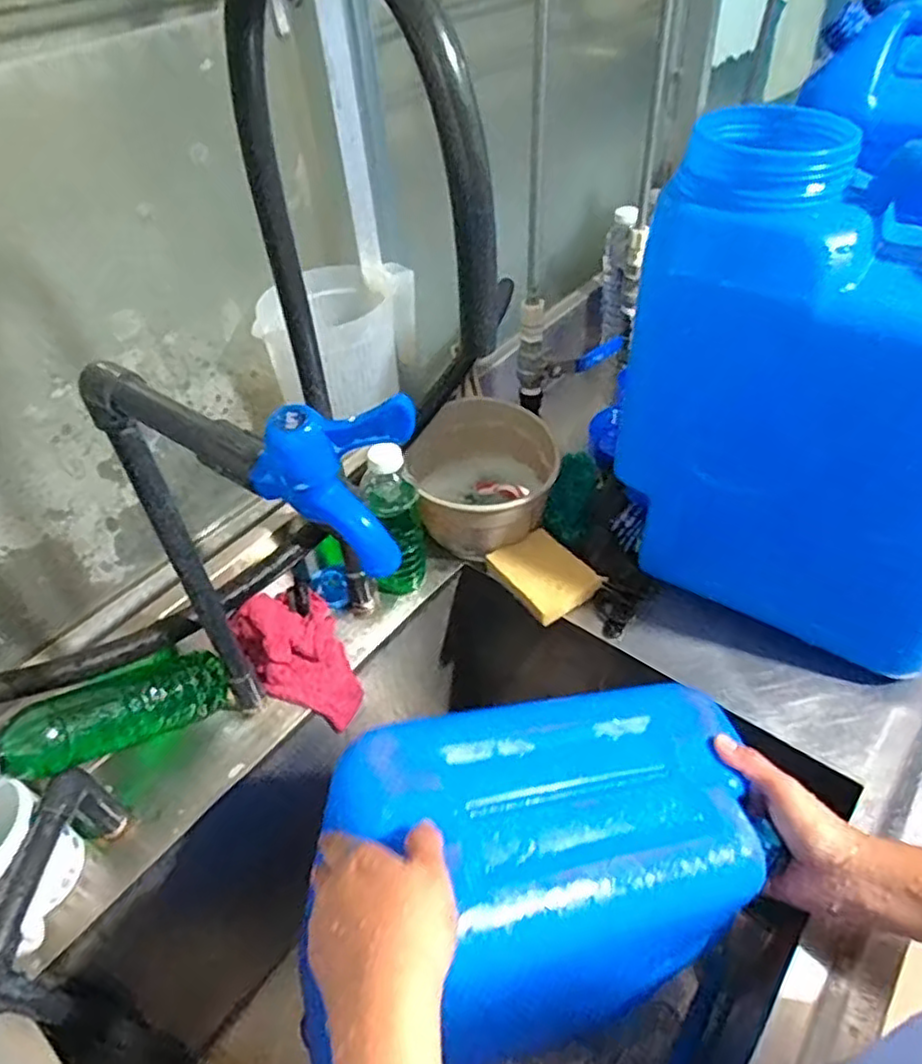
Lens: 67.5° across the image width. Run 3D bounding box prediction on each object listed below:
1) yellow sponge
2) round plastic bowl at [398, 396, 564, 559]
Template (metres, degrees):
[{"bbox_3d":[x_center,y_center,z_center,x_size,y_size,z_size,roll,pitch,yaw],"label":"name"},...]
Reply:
[{"bbox_3d":[0.088,0.044,0.727,0.080,0.025,0.100,-33,50,-26],"label":"yellow sponge"},{"bbox_3d":[0.031,-0.064,0.760,0.145,0.087,0.176,-3,44,3],"label":"round plastic bowl"}]

